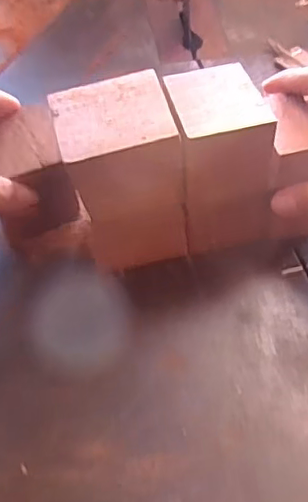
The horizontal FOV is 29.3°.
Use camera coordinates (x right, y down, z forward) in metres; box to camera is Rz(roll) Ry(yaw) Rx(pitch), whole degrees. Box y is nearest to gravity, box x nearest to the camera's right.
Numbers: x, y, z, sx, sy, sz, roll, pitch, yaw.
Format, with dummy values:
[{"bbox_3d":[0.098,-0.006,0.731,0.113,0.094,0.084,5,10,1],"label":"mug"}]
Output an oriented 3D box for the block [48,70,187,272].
[{"bbox_3d":[-0.017,-0.038,0.353,0.060,0.106,0.064,-14,55,-5],"label":"block"}]

